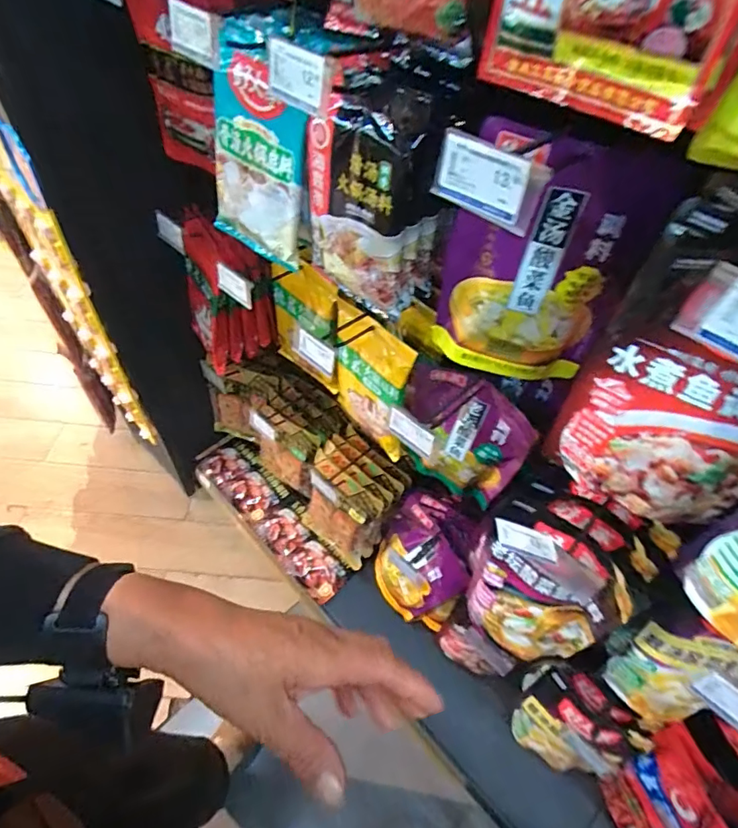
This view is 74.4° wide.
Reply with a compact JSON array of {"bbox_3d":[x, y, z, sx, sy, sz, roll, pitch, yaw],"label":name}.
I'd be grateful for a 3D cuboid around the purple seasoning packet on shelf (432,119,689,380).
[{"bbox_3d":[0.174,-0.151,0.515,0.189,0.263,0.055,23,55,12],"label":"purple seasoning packet on shelf"}]

